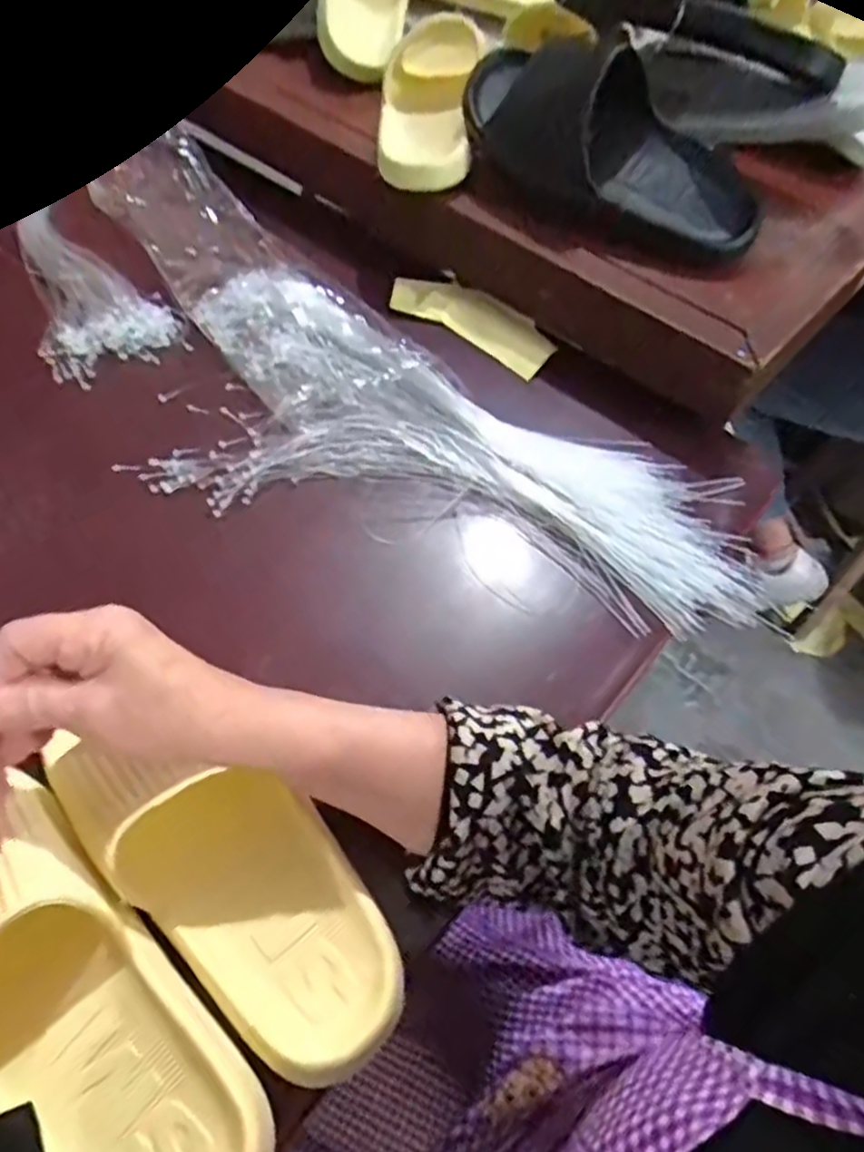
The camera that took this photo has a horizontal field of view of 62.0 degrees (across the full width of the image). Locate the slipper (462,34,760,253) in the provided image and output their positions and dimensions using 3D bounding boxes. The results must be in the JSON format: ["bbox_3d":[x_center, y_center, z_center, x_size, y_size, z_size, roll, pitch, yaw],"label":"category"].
[{"bbox_3d":[0.149,-0.371,0.592,0.273,0.097,0.106,29,61,21],"label":"slipper"}]

